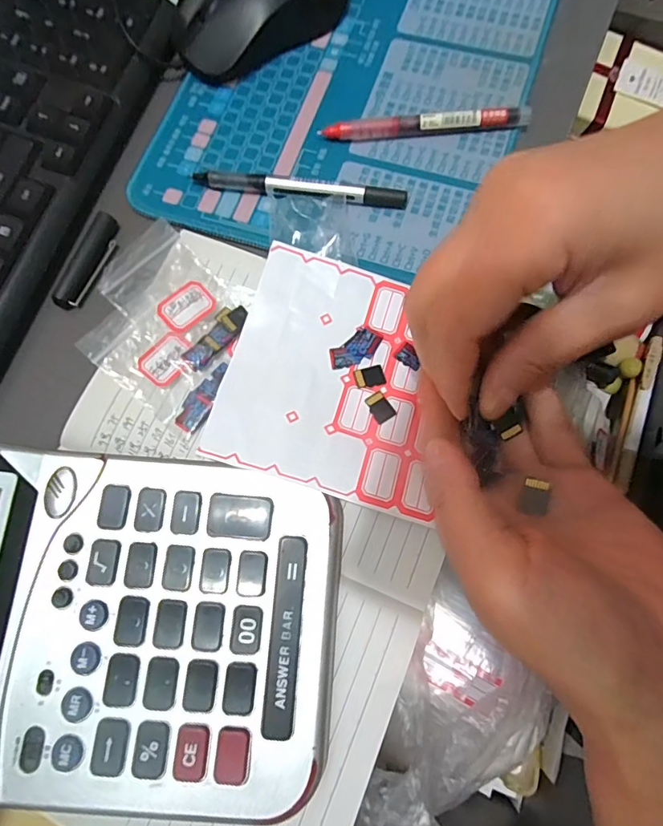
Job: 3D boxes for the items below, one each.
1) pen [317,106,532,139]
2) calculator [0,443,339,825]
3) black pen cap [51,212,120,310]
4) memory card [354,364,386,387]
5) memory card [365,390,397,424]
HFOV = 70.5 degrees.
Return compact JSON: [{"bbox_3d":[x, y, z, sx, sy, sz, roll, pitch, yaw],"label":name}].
[{"bbox_3d":[0.054,-0.168,0.271,0.118,0.014,0.007,-2,75,3],"label":"pen"},{"bbox_3d":[-0.090,0.085,0.191,0.181,0.037,0.136,4,76,5],"label":"calculator"},{"bbox_3d":[-0.138,-0.086,0.266,0.014,0.009,0.058,20,77,8],"label":"black pen cap"},{"bbox_3d":[0.019,-0.018,0.238,0.015,0.004,0.012,-15,73,-9],"label":"memory card"},{"bbox_3d":[0.024,-0.003,0.233,0.011,0.004,0.015,-34,77,-12],"label":"memory card"}]

